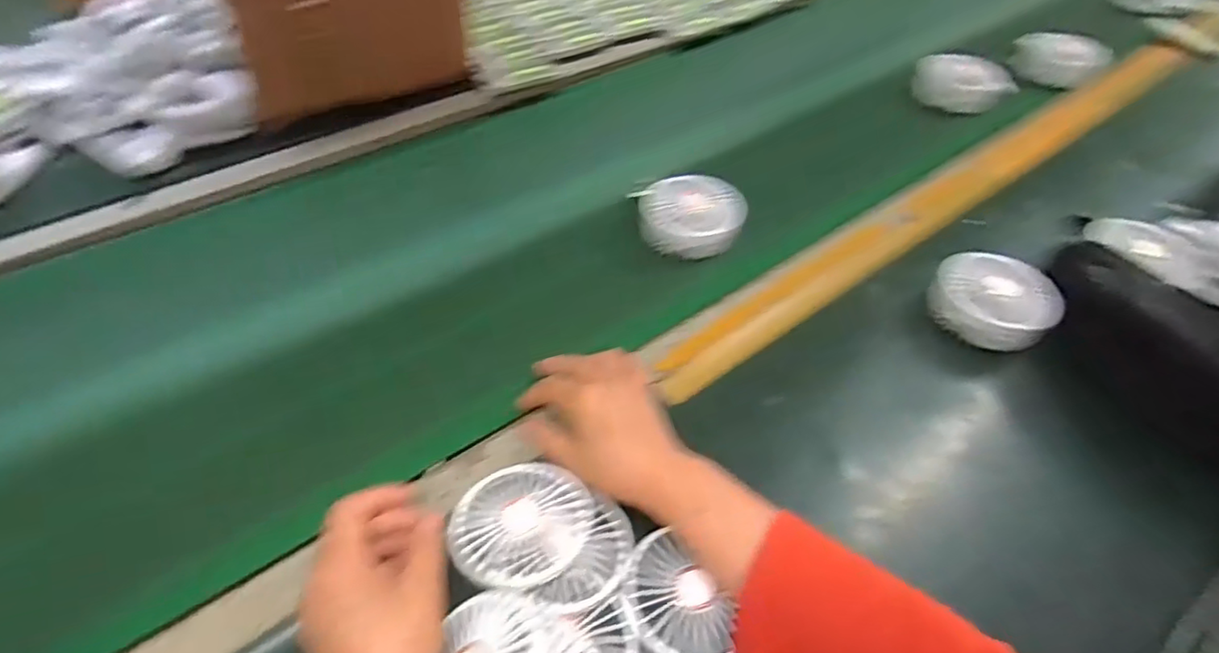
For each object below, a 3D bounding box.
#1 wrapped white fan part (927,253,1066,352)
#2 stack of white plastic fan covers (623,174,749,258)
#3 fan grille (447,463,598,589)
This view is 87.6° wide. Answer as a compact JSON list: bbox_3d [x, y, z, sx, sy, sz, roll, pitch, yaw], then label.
[{"bbox_3d":[0.338,-0.021,0.568,0.084,0.050,0.097,-26,56,-24],"label":"wrapped white fan part"},{"bbox_3d":[0.081,-0.114,0.632,0.104,0.039,0.084,-15,52,-16],"label":"stack of white plastic fan covers"},{"bbox_3d":[-0.058,0.131,0.427,0.092,0.018,0.084,2,49,-2],"label":"fan grille"}]

